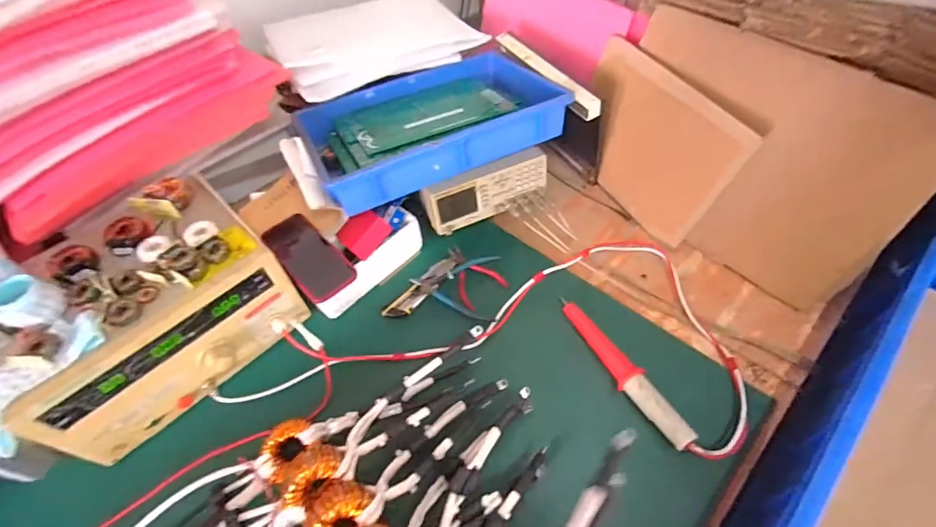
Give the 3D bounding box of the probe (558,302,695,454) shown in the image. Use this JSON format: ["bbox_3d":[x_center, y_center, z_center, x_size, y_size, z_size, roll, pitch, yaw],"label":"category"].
[{"bbox_3d":[0.212,0.139,0.609,0.035,0.034,0.251,-23,53,-14],"label":"probe"}]

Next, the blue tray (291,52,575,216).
[{"bbox_3d":[-0.065,-0.255,0.764,0.420,0.067,0.277,-23,54,-14],"label":"blue tray"}]

